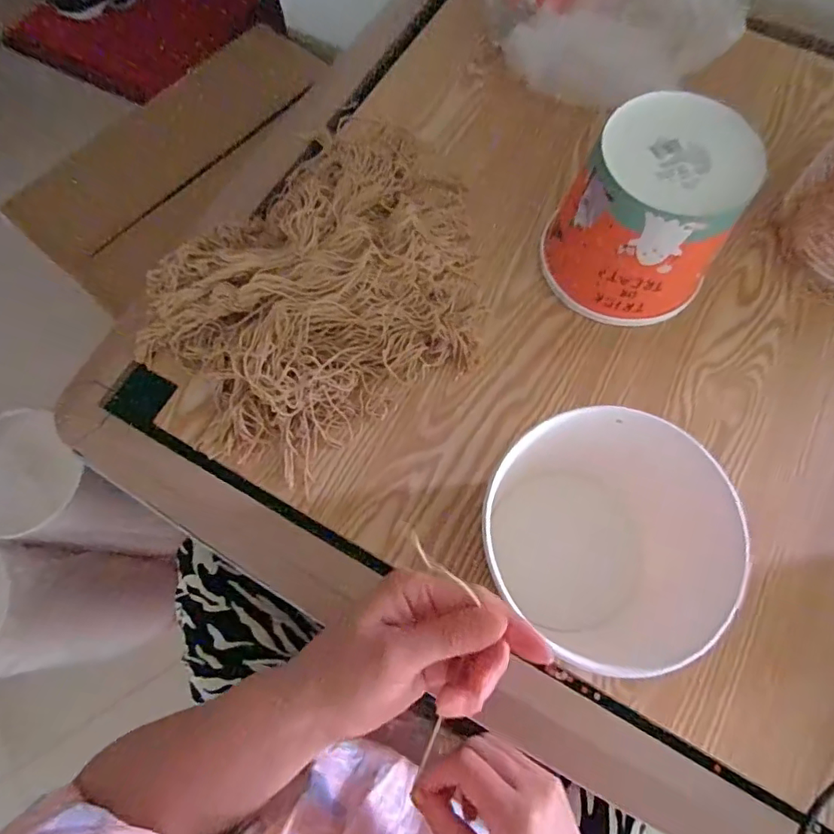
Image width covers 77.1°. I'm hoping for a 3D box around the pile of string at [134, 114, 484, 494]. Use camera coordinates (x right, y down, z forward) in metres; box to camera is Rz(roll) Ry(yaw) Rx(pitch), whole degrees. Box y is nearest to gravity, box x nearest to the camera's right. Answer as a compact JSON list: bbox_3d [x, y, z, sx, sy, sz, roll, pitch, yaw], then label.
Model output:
[{"bbox_3d":[-0.077,-0.130,0.501,0.281,0.063,0.383,36,75,11],"label":"pile of string"}]

